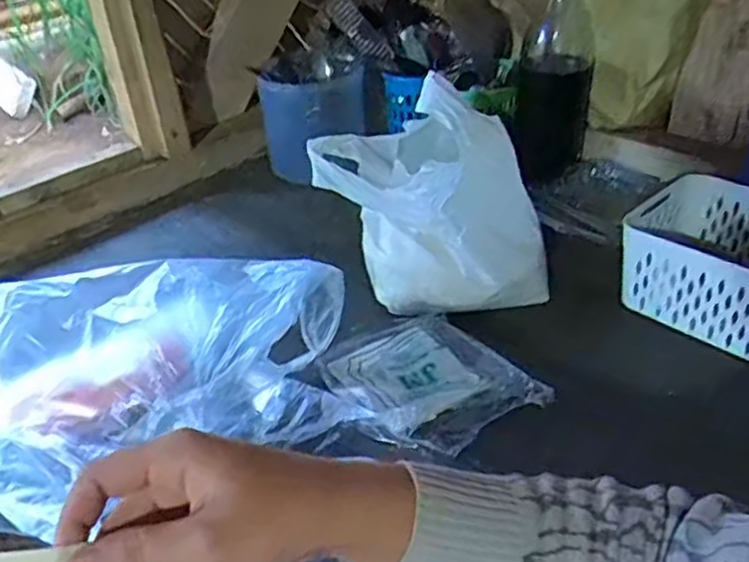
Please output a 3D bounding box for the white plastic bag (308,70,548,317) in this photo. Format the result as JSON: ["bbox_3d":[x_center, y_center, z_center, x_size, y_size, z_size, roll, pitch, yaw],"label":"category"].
[{"bbox_3d":[0.051,-0.087,0.695,0.226,0.197,0.115,21,41,31],"label":"white plastic bag"}]

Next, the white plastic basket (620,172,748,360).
[{"bbox_3d":[0.348,-0.015,0.672,0.208,0.087,0.163,25,43,35],"label":"white plastic basket"}]

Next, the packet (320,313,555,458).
[{"bbox_3d":[0.048,0.081,0.606,0.139,0.018,0.156,-26,43,-32],"label":"packet"}]

